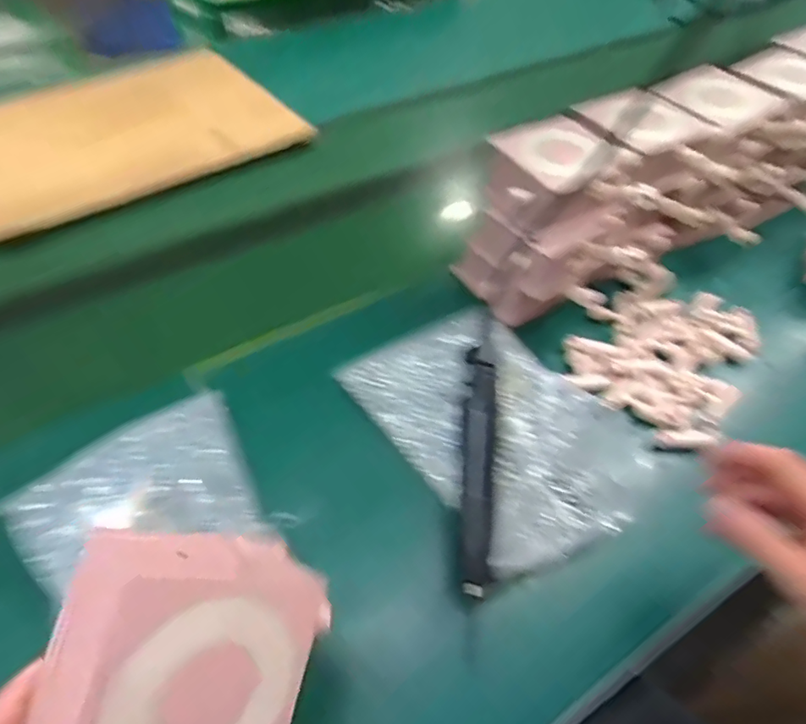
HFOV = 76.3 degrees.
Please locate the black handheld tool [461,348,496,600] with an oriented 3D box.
[{"bbox_3d":[0.063,0.087,0.424,0.024,0.017,0.194,3,75,2],"label":"black handheld tool"}]

